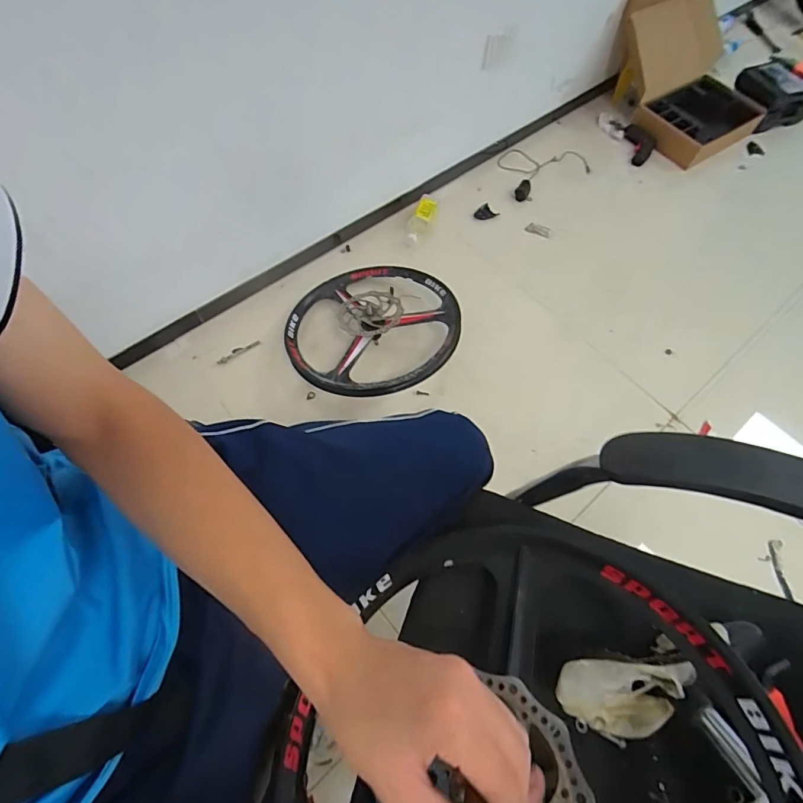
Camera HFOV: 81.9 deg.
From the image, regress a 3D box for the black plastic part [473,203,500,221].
[{"bbox_3d":[0.256,-0.571,1.394,0.076,0.027,0.043,-2,63,-5],"label":"black plastic part"}]

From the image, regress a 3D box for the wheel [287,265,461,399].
[{"bbox_3d":[-0.072,-0.177,1.090,0.403,0.085,0.398,1,64,-3],"label":"wheel"}]

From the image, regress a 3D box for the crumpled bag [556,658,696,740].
[{"bbox_3d":[0.194,0.261,0.410,0.104,0.115,0.028,-9,34,7],"label":"crumpled bag"}]

